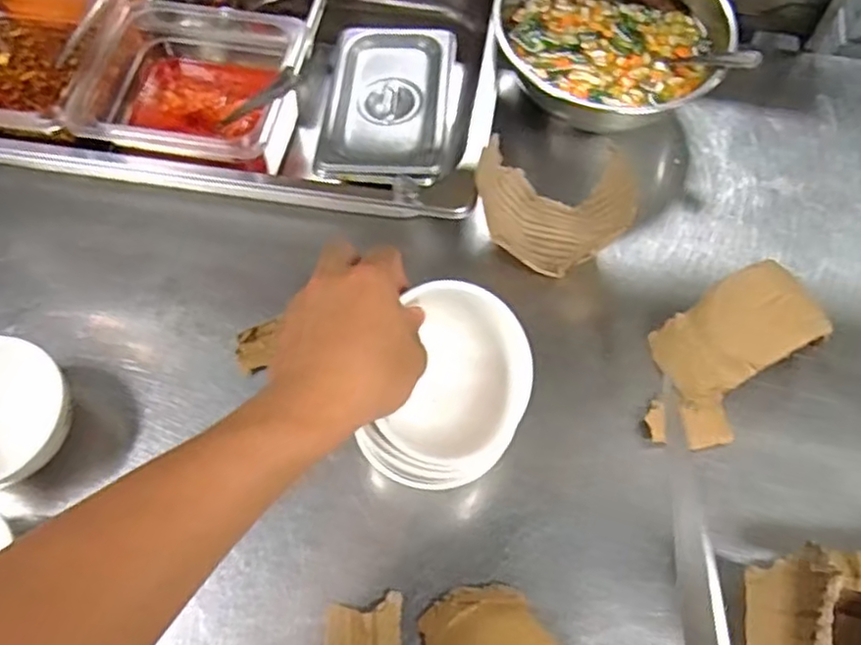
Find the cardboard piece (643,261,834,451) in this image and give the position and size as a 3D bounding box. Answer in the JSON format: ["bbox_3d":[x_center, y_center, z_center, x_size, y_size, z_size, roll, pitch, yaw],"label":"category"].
[{"bbox_3d":[0.218,0.025,0.529,0.134,0.080,0.089,-41,68,-19],"label":"cardboard piece"}]

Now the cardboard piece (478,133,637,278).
[{"bbox_3d":[0.105,-0.091,0.599,0.130,0.074,0.093,3,62,3],"label":"cardboard piece"}]

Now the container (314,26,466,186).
[{"bbox_3d":[-0.034,-0.186,0.638,0.114,0.072,0.179,6,63,3],"label":"container"}]

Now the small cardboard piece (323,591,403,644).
[{"bbox_3d":[-0.046,0.214,0.477,0.053,0.010,0.051,0,61,2],"label":"small cardboard piece"}]

